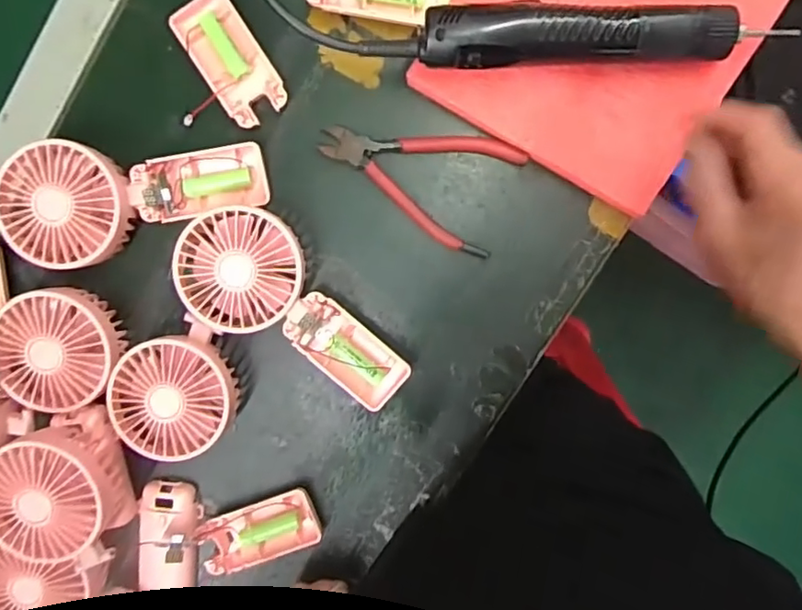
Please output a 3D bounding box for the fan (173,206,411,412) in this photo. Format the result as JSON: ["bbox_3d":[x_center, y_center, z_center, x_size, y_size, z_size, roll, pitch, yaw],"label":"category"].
[{"bbox_3d":[-0.078,0.005,0.429,0.188,0.034,0.089,40,97,-13],"label":"fan"}]

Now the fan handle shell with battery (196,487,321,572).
[{"bbox_3d":[-0.112,0.182,0.461,0.092,0.016,0.047,-21,94,5],"label":"fan handle shell with battery"}]

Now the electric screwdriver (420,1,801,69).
[{"bbox_3d":[0.133,-0.177,0.383,0.240,0.041,0.037,-1,96,4],"label":"electric screwdriver"}]

